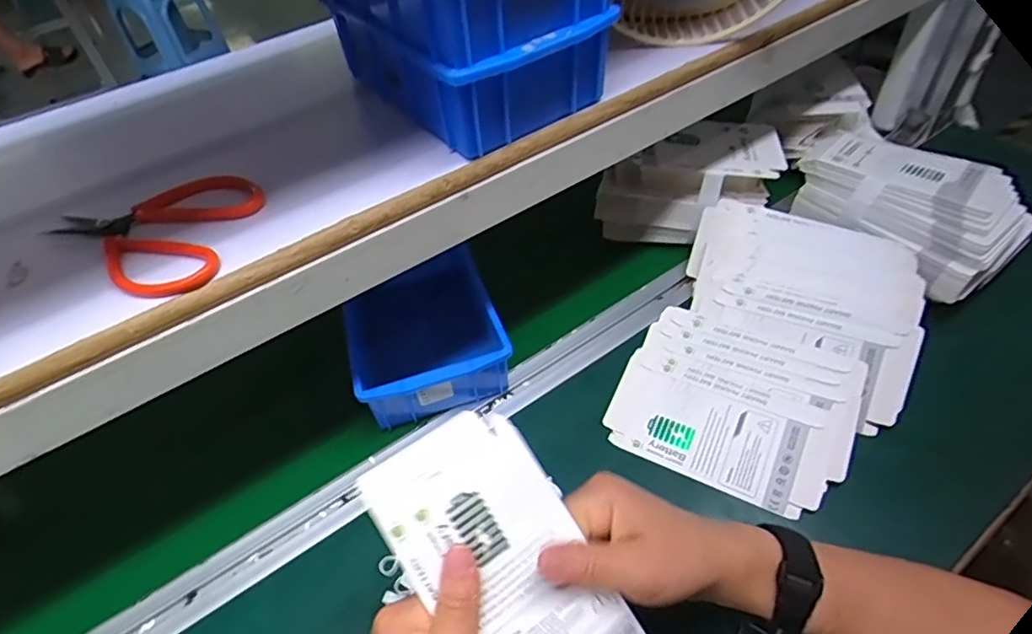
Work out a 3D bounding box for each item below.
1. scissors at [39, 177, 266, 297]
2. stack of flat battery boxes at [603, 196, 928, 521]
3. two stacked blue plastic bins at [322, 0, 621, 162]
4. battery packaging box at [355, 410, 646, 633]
[{"bbox_3d":[-0.214,-0.058,0.357,0.119,0.011,0.096,22,53,23],"label":"scissors"},{"bbox_3d":[0.233,0.022,0.527,0.206,0.062,0.285,22,54,22],"label":"stack of flat battery boxes"},{"bbox_3d":[-0.033,-0.219,0.403,0.133,0.115,0.182,-32,52,-22],"label":"two stacked blue plastic bins"},{"bbox_3d":[-0.002,0.135,0.307,0.086,0.015,0.169,-29,78,-20],"label":"battery packaging box"}]

